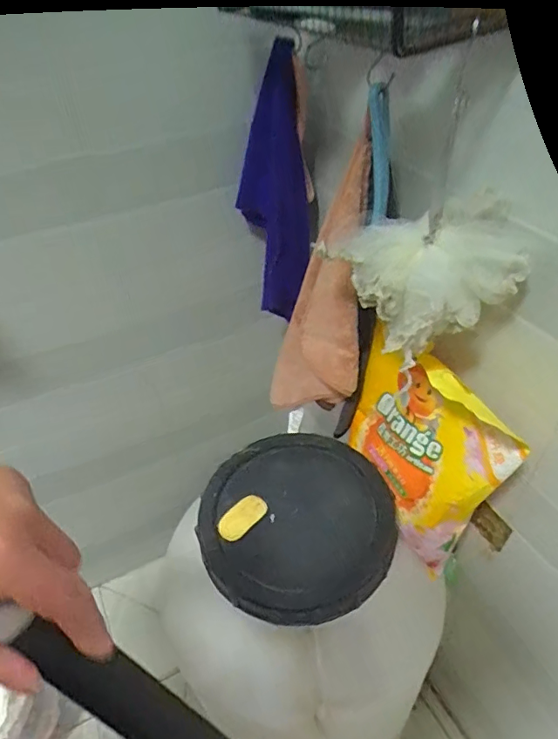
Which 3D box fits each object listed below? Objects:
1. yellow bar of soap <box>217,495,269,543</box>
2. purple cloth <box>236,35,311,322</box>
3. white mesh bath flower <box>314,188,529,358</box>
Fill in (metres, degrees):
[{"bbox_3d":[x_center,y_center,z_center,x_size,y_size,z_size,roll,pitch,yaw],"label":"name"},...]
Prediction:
[{"bbox_3d":[-0.050,0.204,0.695,0.036,0.013,0.074,33,52,33],"label":"yellow bar of soap"},{"bbox_3d":[-0.007,-0.280,0.831,0.117,0.408,0.083,-3,42,-1],"label":"purple cloth"},{"bbox_3d":[0.158,-0.103,0.540,0.170,0.126,0.128,-14,43,-13],"label":"white mesh bath flower"}]

